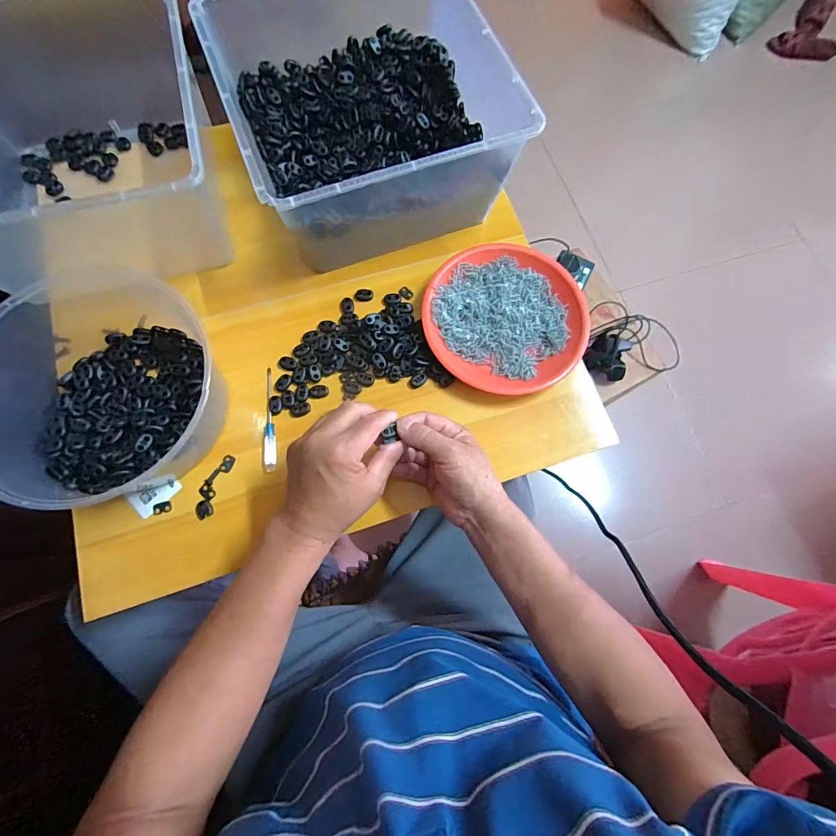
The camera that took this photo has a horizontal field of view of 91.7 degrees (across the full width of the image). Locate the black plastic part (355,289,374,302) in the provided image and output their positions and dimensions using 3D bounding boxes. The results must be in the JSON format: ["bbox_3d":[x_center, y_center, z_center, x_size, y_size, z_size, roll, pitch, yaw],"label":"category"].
[{"bbox_3d":[-0.067,-0.154,0.508,0.022,0.005,0.015,1,74,-1],"label":"black plastic part"}]

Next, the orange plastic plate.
[{"bbox_3d":[0.103,-0.121,0.490,0.185,0.026,0.186,0,74,-2],"label":"orange plastic plate"}]

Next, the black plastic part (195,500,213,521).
[{"bbox_3d":[-0.229,0.098,0.434,0.018,0.004,0.018,0,74,-2],"label":"black plastic part"}]

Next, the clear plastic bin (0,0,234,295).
[{"bbox_3d":[-0.402,-0.309,0.470,0.273,0.145,0.326,-11,75,-5],"label":"clear plastic bin"}]

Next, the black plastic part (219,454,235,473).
[{"bbox_3d":[-0.211,0.051,0.449,0.013,0.004,0.020,22,75,4],"label":"black plastic part"}]

